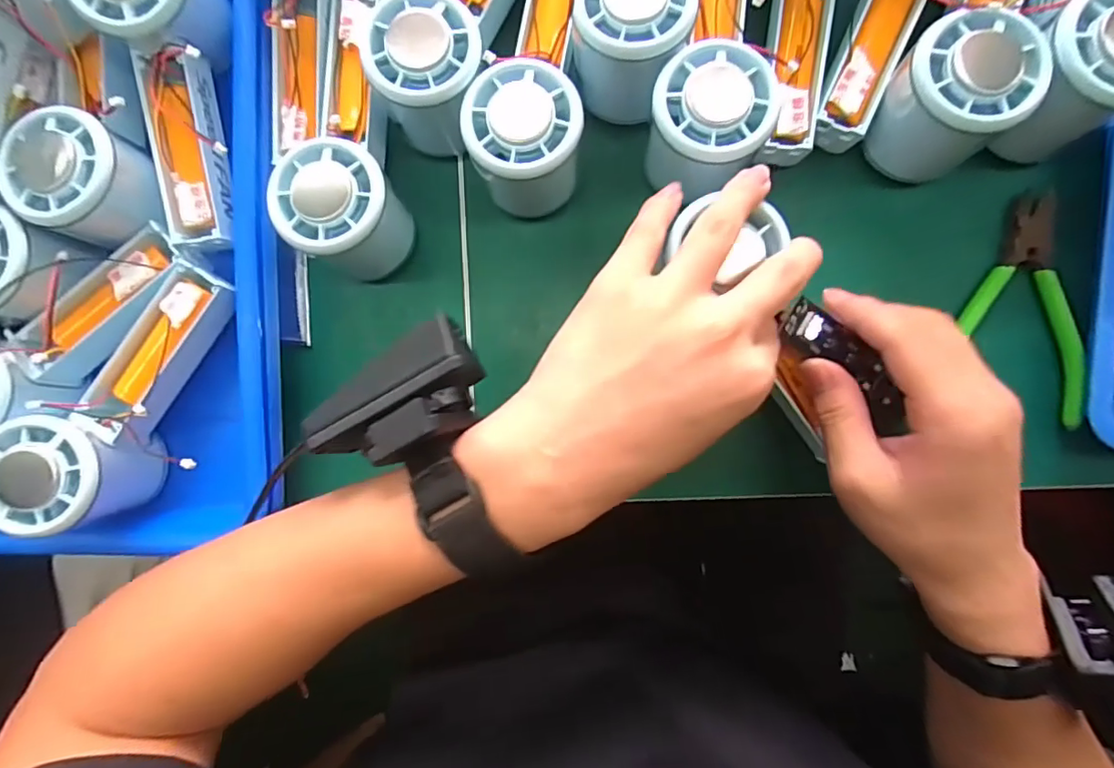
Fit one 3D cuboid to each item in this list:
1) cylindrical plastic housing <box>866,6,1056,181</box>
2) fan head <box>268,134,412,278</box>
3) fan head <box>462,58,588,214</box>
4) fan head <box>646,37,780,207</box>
[{"bbox_3d":[0.192,-0.139,0.267,0.056,0.072,0.055,0,89,4],"label":"cylindrical plastic housing"},{"bbox_3d":[-0.111,-0.091,0.287,0.056,0.065,0.055,0,89,4],"label":"fan head"},{"bbox_3d":[-0.015,-0.125,0.281,0.055,0.060,0.057,0,89,4],"label":"fan head"},{"bbox_3d":[0.074,-0.129,0.271,0.056,0.055,0.063,30,91,4],"label":"fan head"}]

